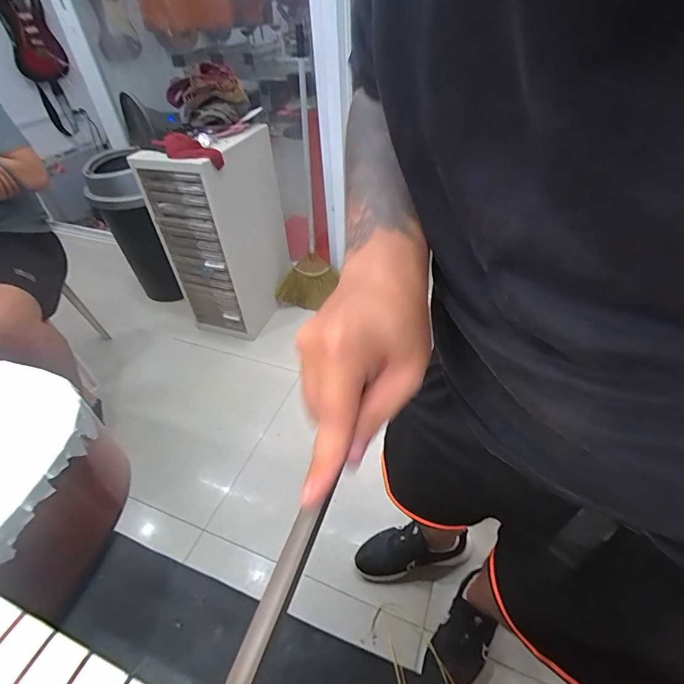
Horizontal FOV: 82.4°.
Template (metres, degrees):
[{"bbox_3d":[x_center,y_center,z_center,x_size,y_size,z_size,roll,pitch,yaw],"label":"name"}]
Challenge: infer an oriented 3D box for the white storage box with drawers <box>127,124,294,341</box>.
[{"bbox_3d":[-0.465,-0.423,1.529,0.333,0.672,0.435,12,46,15],"label":"white storage box with drawers"}]

